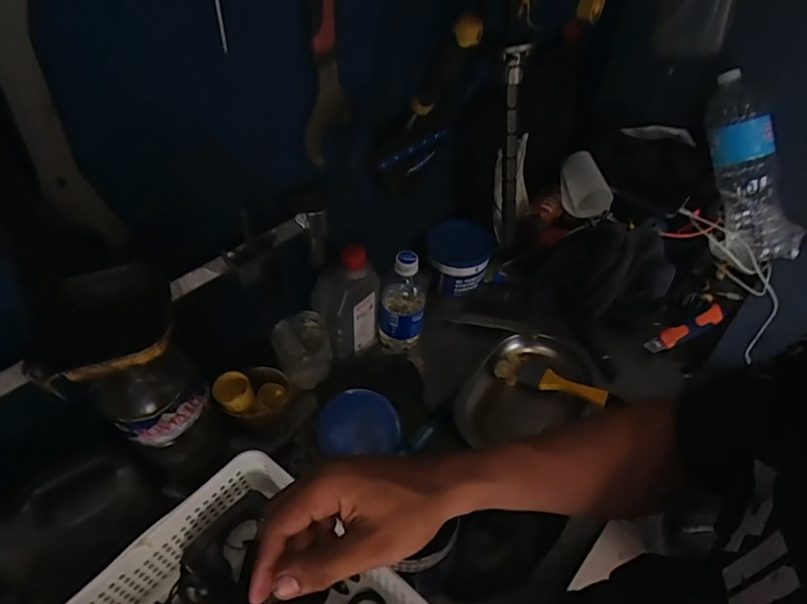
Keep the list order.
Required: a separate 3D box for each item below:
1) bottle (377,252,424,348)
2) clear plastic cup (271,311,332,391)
[{"bbox_3d":[-0.001,0.000,0.692,0.061,0.166,0.058,5,47,3],"label":"bottle"},{"bbox_3d":[-0.131,0.065,0.662,0.069,0.089,0.052,-13,48,-13],"label":"clear plastic cup"}]

